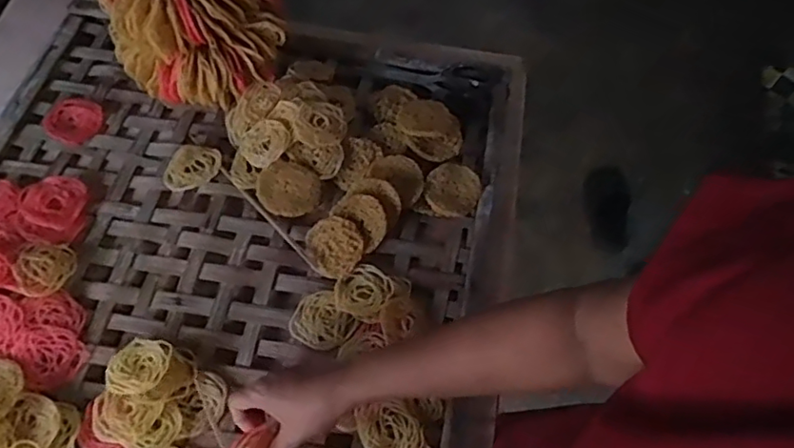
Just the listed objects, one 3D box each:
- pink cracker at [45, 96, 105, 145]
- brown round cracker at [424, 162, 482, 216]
[{"bbox_3d":[-0.423,-0.137,0.791,0.072,0.012,0.068,2,61,-3],"label":"pink cracker"},{"bbox_3d":[0.070,-0.044,0.759,0.067,0.012,0.071,2,61,-3],"label":"brown round cracker"}]

